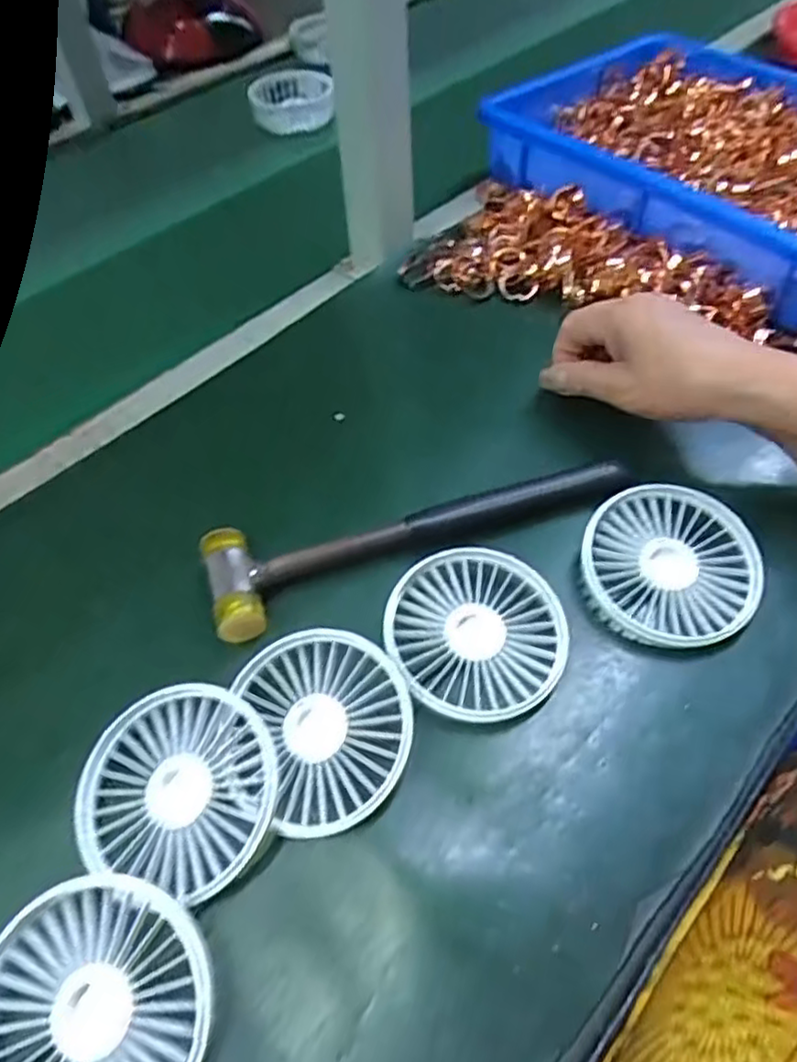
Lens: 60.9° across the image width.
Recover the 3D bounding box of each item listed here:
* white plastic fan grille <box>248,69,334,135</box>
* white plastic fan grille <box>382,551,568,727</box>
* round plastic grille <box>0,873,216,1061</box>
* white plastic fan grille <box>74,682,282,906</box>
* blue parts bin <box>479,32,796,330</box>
[{"bbox_3d":[-0.105,-0.433,0.677,0.079,0.034,0.076,-3,53,-1],"label":"white plastic fan grille"},{"bbox_3d":[0.040,0.049,0.337,0.088,0.018,0.084,-1,53,2],"label":"white plastic fan grille"},{"bbox_3d":[-0.110,0.171,0.249,0.087,0.010,0.078,28,75,16],"label":"round plastic grille"},{"bbox_3d":[-0.094,0.108,0.293,0.085,0.021,0.078,14,55,13],"label":"white plastic fan grille"},{"bbox_3d":[0.271,-0.295,0.559,0.265,0.081,0.369,-34,58,-21],"label":"blue parts bin"}]

